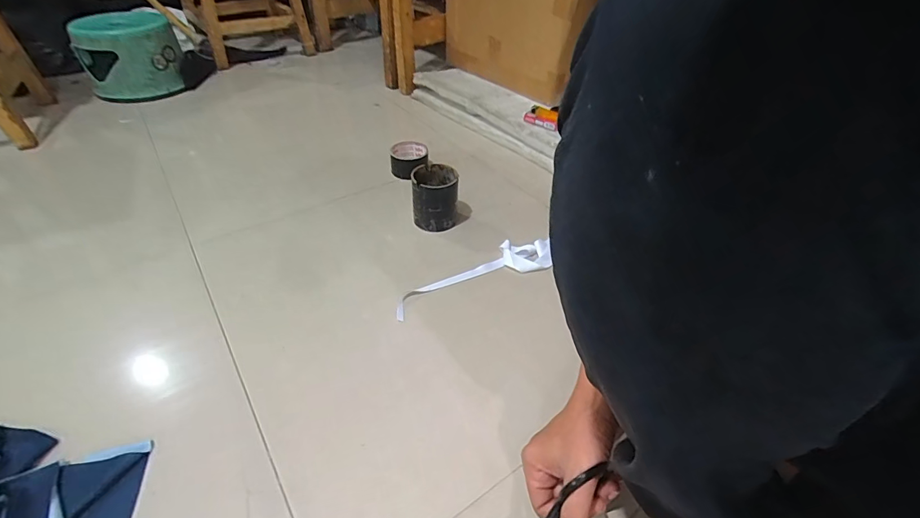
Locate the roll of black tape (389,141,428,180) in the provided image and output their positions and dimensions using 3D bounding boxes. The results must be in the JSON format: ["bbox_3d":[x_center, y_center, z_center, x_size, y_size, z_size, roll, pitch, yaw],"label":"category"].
[{"bbox_3d":[-0.110,-0.211,0.926,0.080,0.059,0.084,1,41,-1],"label":"roll of black tape"}]

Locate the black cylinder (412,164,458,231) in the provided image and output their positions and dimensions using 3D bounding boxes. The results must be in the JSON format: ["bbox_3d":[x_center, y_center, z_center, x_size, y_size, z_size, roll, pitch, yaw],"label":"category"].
[{"bbox_3d":[-0.045,-0.111,0.785,0.081,0.097,0.080,2,41,0],"label":"black cylinder"}]

